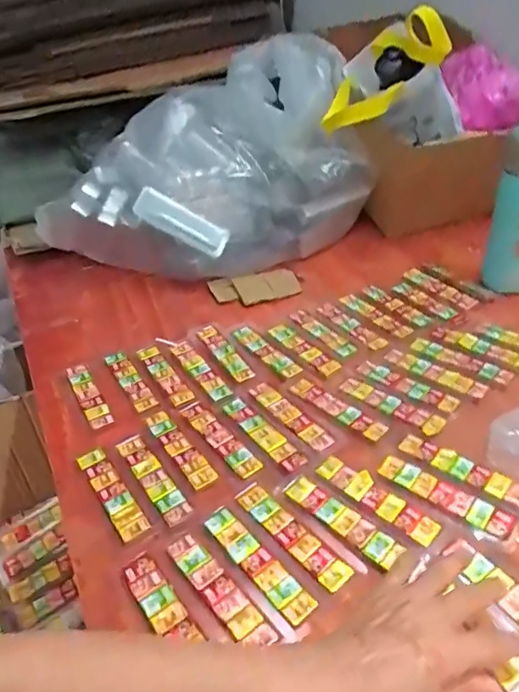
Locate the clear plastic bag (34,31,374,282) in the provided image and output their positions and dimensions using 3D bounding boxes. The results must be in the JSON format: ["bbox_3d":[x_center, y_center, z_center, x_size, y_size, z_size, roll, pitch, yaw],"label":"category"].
[{"bbox_3d":[-0.089,-0.276,0.827,0.471,0.261,0.250,-20,39,-18],"label":"clear plastic bag"}]

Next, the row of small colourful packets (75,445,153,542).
[{"bbox_3d":[-0.140,0.137,0.503,0.026,0.008,0.118,-27,42,-25],"label":"row of small colourful packets"}]

